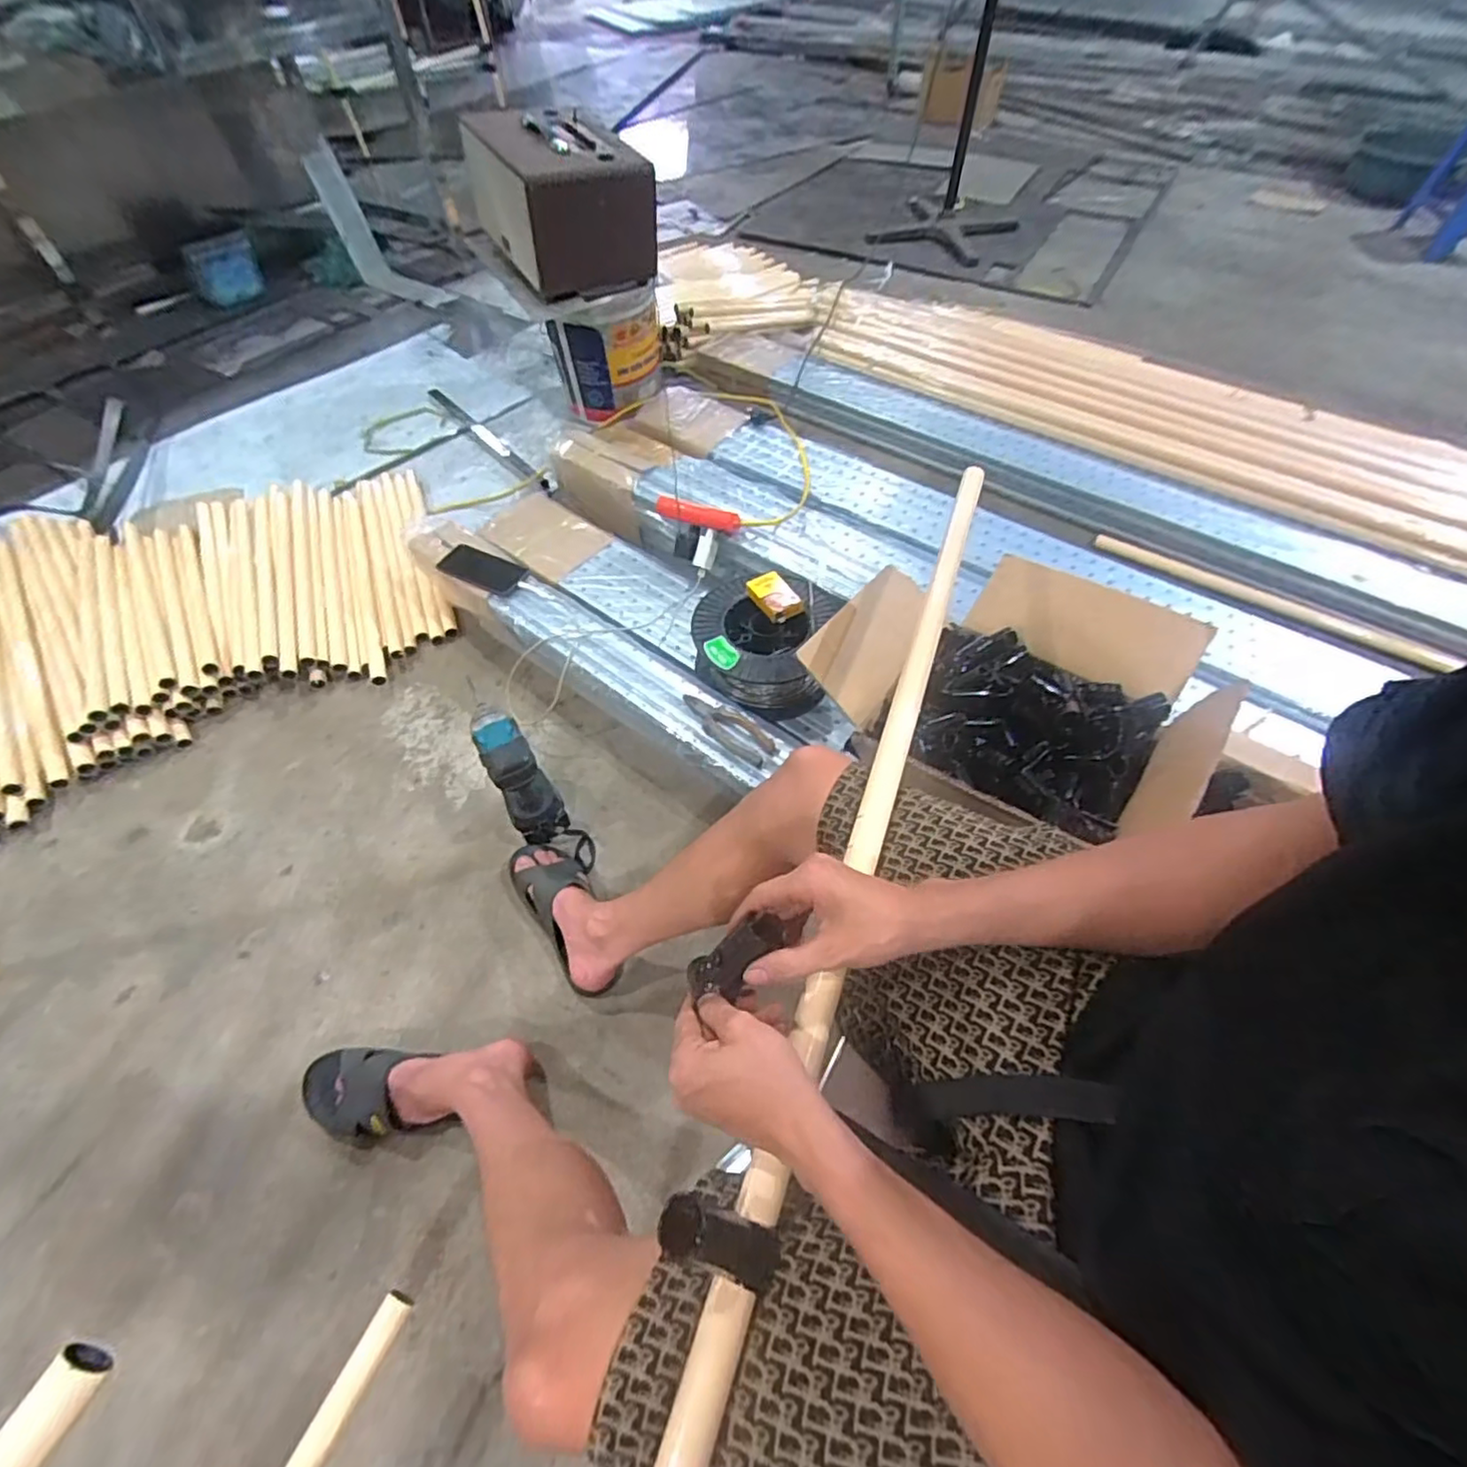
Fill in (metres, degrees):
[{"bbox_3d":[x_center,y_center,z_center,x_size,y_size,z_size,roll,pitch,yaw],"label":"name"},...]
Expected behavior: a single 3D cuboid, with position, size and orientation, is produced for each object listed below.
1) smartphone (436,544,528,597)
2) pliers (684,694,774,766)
[{"bbox_3d":[-0.442,-0.296,1.178,0.145,0.015,0.092,23,51,6],"label":"smartphone"},{"bbox_3d":[-0.012,-0.010,0.985,0.163,0.017,0.058,36,62,24],"label":"pliers"}]

